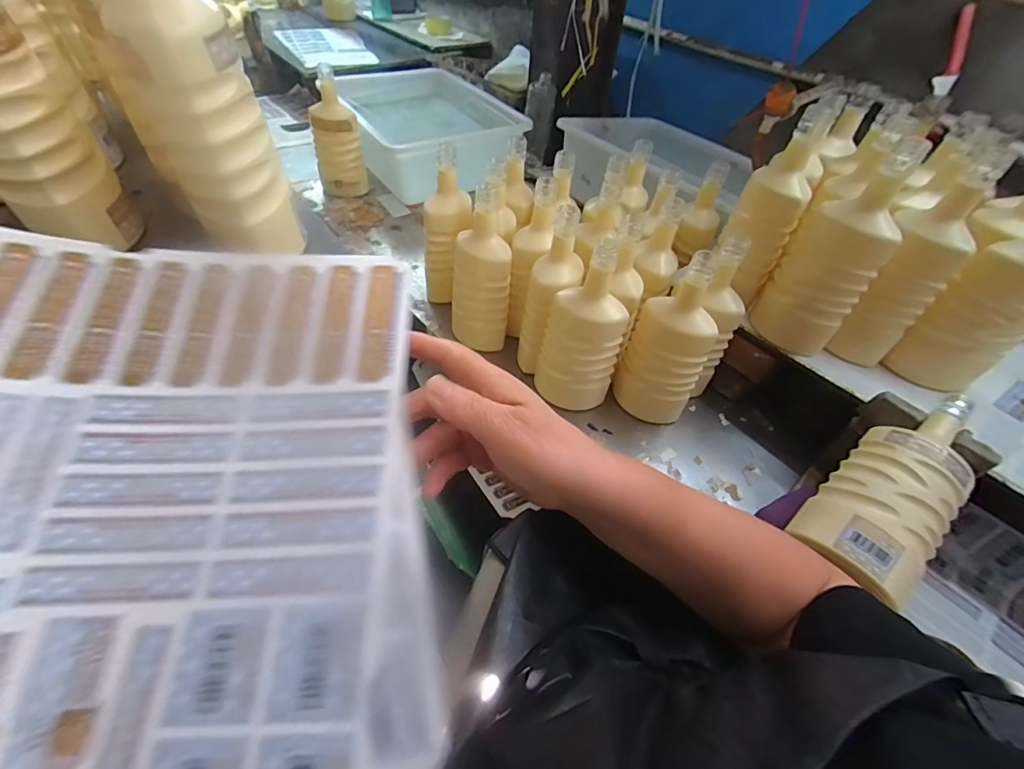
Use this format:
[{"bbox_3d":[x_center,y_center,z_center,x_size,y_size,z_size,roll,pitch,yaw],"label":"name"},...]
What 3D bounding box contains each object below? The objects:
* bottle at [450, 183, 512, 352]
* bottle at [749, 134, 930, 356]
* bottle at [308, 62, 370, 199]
[{"bbox_3d":[-0.045,-0.153,0.659,0.094,0.234,0.077,2,51,-2],"label":"bottle"},{"bbox_3d":[0.394,-0.159,0.538,0.096,0.242,0.092,30,55,19],"label":"bottle"},{"bbox_3d":[-0.391,-0.548,0.986,0.100,0.227,0.076,-14,53,-15],"label":"bottle"}]

